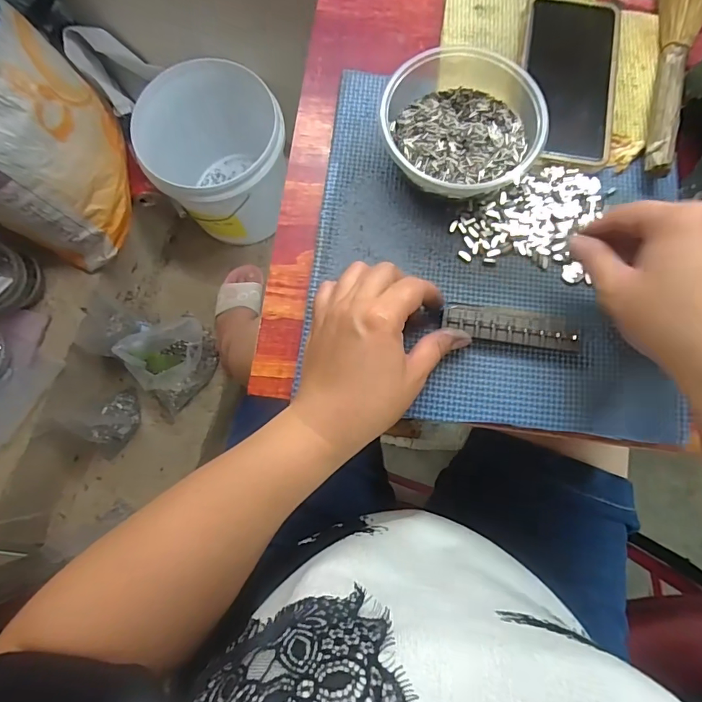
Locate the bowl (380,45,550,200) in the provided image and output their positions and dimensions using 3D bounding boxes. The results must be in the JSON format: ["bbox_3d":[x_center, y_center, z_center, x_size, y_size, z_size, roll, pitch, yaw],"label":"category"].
[{"bbox_3d":[0.074,-0.171,0.331,0.109,0.050,0.127,-27,79,-6],"label":"bowl"}]

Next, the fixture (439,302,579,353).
[{"bbox_3d":[0.113,-0.017,0.315,0.093,0.011,0.028,11,78,2],"label":"fixture"}]

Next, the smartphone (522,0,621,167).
[{"bbox_3d":[0.176,-0.217,0.353,0.073,0.009,0.147,7,78,1],"label":"smartphone"}]

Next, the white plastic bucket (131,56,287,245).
[{"bbox_3d":[-0.271,-0.386,0.915,0.242,0.262,0.242,0,78,0],"label":"white plastic bucket"}]

